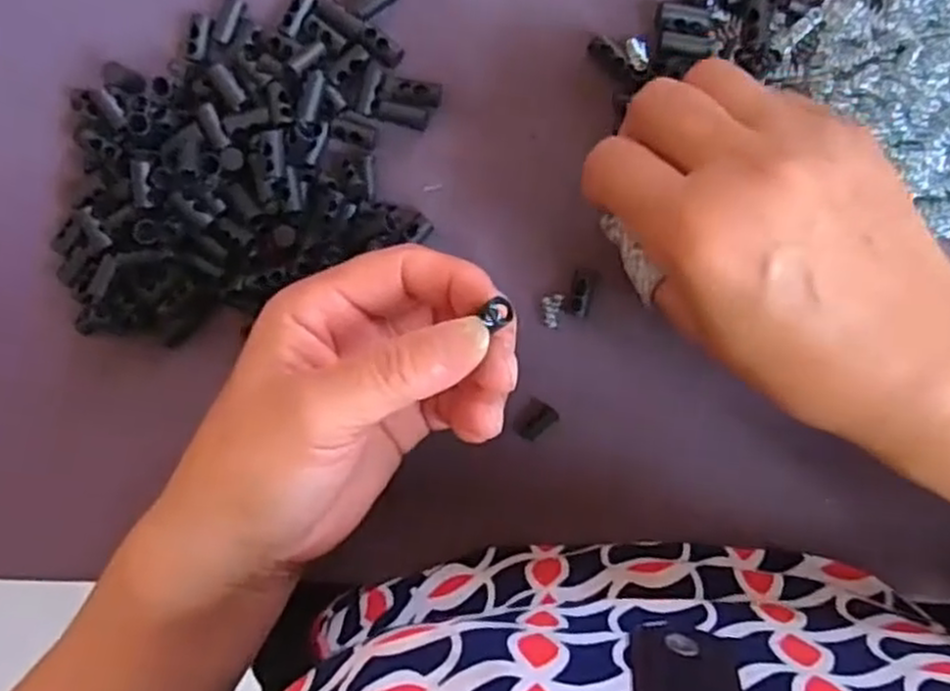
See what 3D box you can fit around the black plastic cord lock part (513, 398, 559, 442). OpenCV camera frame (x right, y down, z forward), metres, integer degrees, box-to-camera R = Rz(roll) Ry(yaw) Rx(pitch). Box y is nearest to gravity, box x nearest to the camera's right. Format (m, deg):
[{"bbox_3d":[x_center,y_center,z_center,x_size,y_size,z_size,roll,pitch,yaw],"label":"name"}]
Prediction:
[{"bbox_3d":[0.025,0.031,0.312,0.013,0.004,0.017,35,99,2],"label":"black plastic cord lock part"}]

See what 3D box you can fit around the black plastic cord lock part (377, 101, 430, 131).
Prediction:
[{"bbox_3d":[-0.028,-0.091,0.298,0.020,0.004,0.007,17,98,5],"label":"black plastic cord lock part"}]

